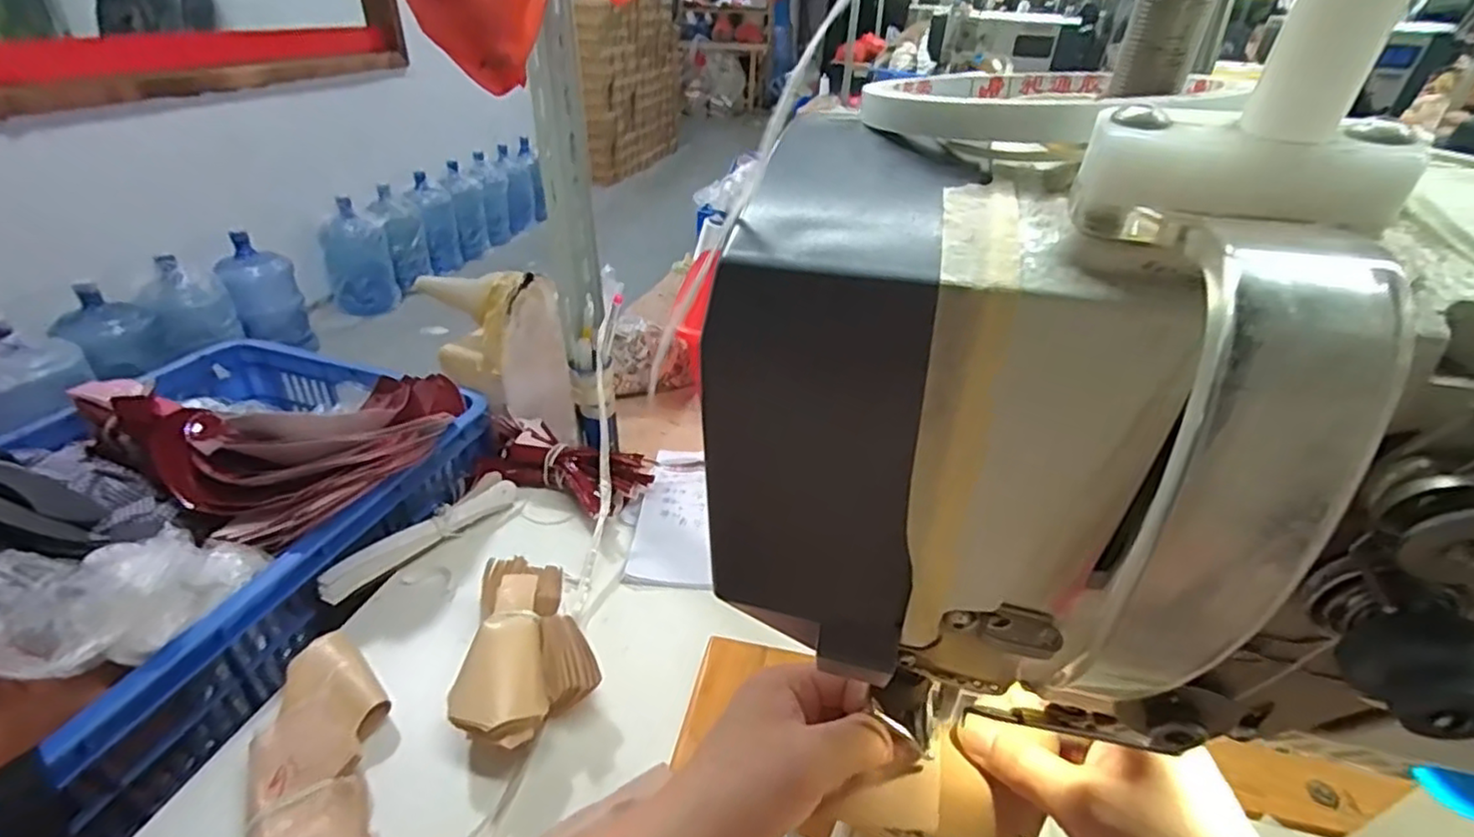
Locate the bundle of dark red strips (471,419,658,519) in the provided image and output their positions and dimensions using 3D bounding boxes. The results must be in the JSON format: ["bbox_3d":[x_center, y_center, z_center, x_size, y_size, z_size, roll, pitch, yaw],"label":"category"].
[{"bbox_3d":[-0.195,0.051,0.737,0.216,0.057,0.081,12,34,15],"label":"bundle of dark red strips"}]

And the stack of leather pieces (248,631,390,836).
[{"bbox_3d":[-0.283,0.236,0.458,0.074,0.037,0.197,-14,36,-24],"label":"stack of leather pieces"}]

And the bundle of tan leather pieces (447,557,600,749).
[{"bbox_3d":[-0.170,0.180,0.517,0.101,0.061,0.142,-14,36,-23],"label":"bundle of tan leather pieces"}]

